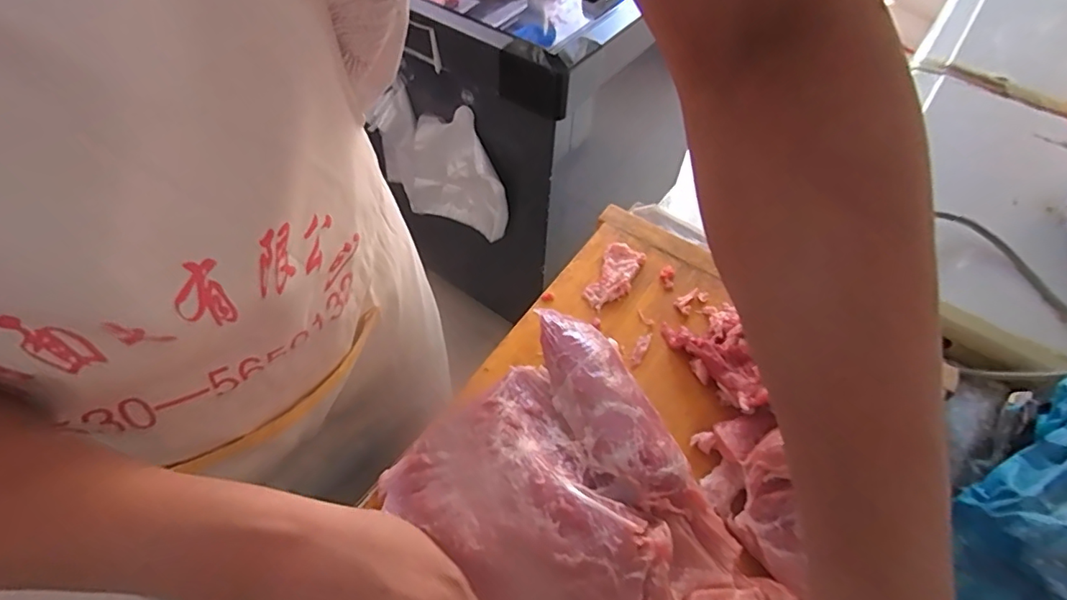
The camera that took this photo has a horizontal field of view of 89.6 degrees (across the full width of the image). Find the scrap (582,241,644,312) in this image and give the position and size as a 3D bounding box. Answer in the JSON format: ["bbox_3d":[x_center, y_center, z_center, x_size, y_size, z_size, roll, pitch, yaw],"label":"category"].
[{"bbox_3d":[0.079,-0.023,0.529,0.037,0.011,0.081,24,57,15],"label":"scrap"}]

